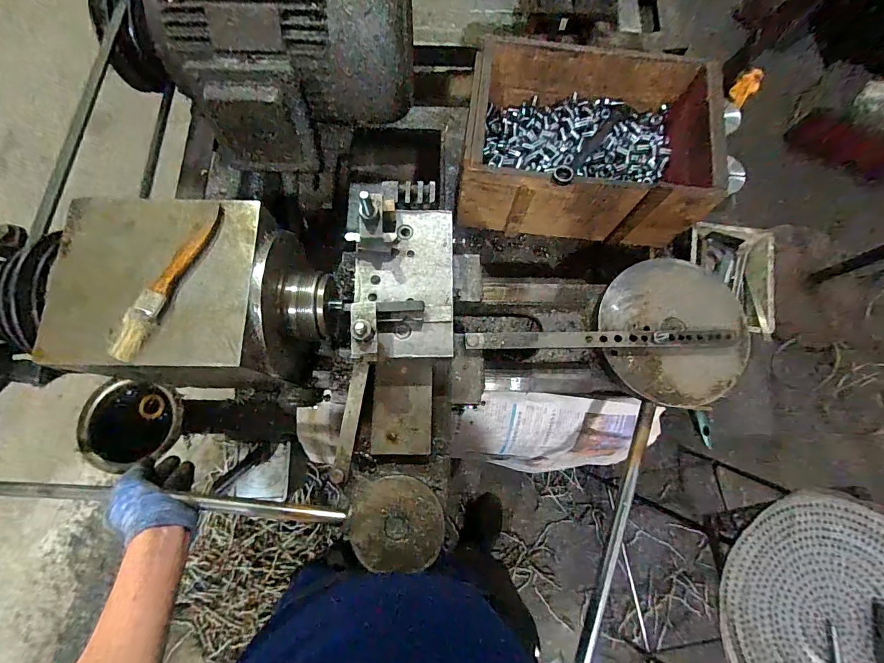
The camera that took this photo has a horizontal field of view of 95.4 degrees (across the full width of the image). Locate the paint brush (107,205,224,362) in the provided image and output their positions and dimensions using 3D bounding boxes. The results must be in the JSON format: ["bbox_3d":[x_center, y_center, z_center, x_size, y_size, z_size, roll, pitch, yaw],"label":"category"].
[{"bbox_3d":[-0.232,-0.044,0.339,0.019,0.014,0.147,24,77,5],"label":"paint brush"}]

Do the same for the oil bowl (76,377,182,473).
[{"bbox_3d":[-0.424,0.131,0.560,0.121,0.047,0.120,0,77,-1],"label":"oil bowl"}]

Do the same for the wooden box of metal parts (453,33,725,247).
[{"bbox_3d":[0.212,-0.289,0.620,0.346,0.141,0.249,5,77,0],"label":"wooden box of metal parts"}]

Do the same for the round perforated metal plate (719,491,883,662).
[{"bbox_3d":[0.605,0.453,0.595,0.338,0.033,0.379,-39,80,-9],"label":"round perforated metal plate"}]

